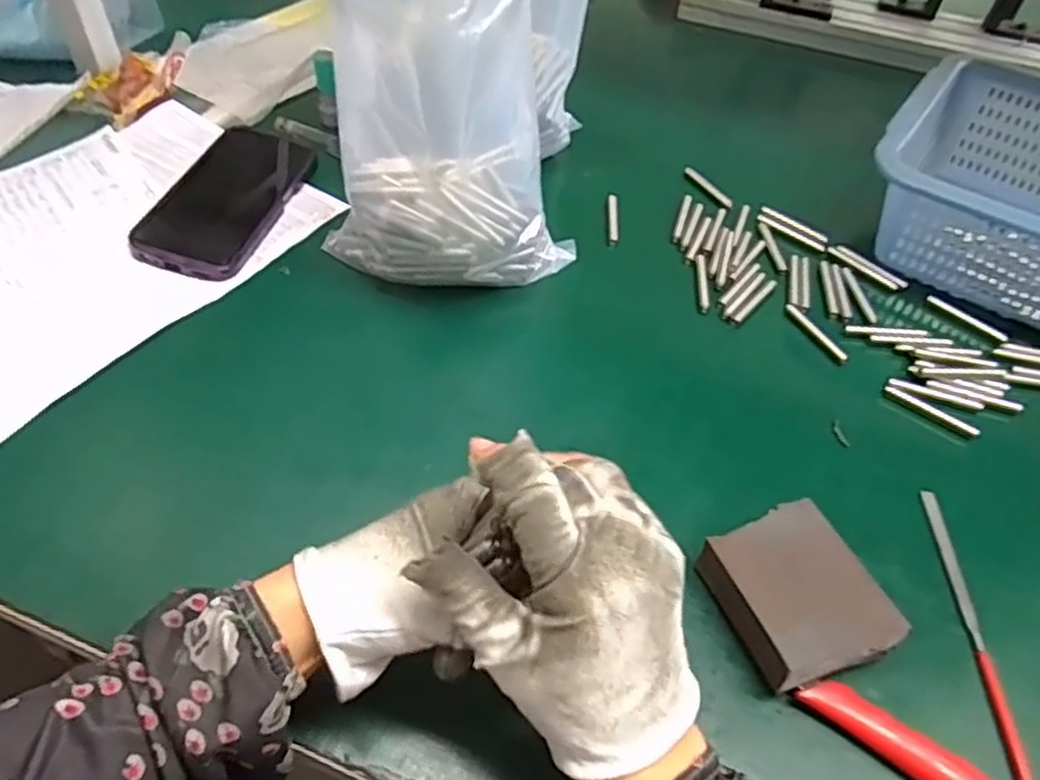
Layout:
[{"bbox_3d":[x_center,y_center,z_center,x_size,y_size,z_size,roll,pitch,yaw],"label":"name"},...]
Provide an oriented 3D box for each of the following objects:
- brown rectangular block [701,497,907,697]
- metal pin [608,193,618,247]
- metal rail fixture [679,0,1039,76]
[{"bbox_3d":[0.134,0.101,0.362,0.073,0.037,0.081,-14,51,-16],"label":"brown rectangular block"},{"bbox_3d":[0.075,-0.138,0.585,0.008,0.004,0.062,5,51,0],"label":"metal pin"},{"bbox_3d":[0.419,-0.412,0.784,0.488,0.105,0.097,17,50,11],"label":"metal rail fixture"}]

